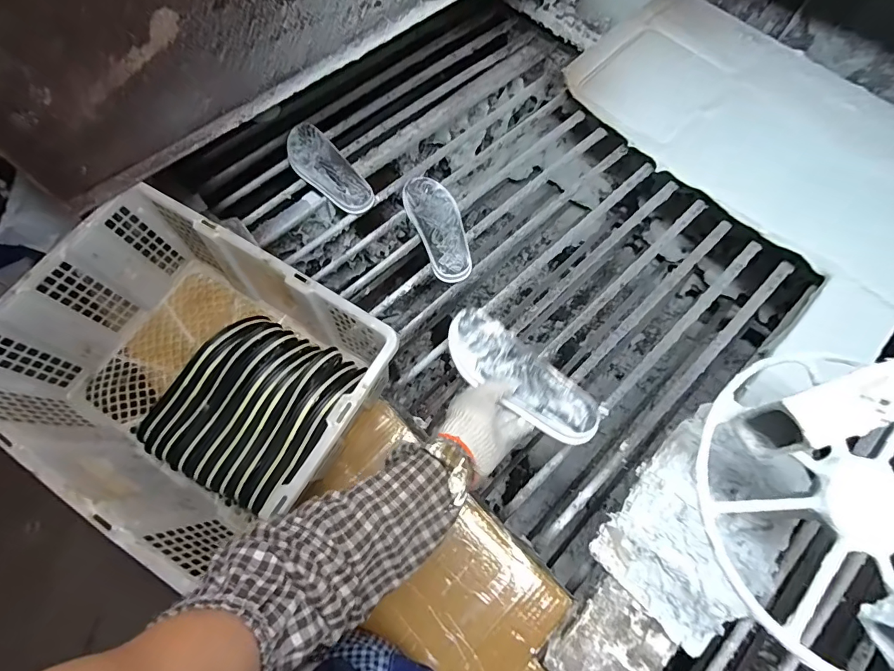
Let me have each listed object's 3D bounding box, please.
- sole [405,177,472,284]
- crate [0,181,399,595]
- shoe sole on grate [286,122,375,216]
[{"bbox_3d":[-0.016,-0.211,0.837,0.088,0.016,0.238,-20,69,-9],"label":"sole"},{"bbox_3d":[-0.345,0.055,0.607,0.469,0.179,0.347,30,70,11],"label":"crate"},{"bbox_3d":[-0.245,-0.333,0.889,0.097,0.037,0.236,-38,73,-15],"label":"shoe sole on grate"}]

